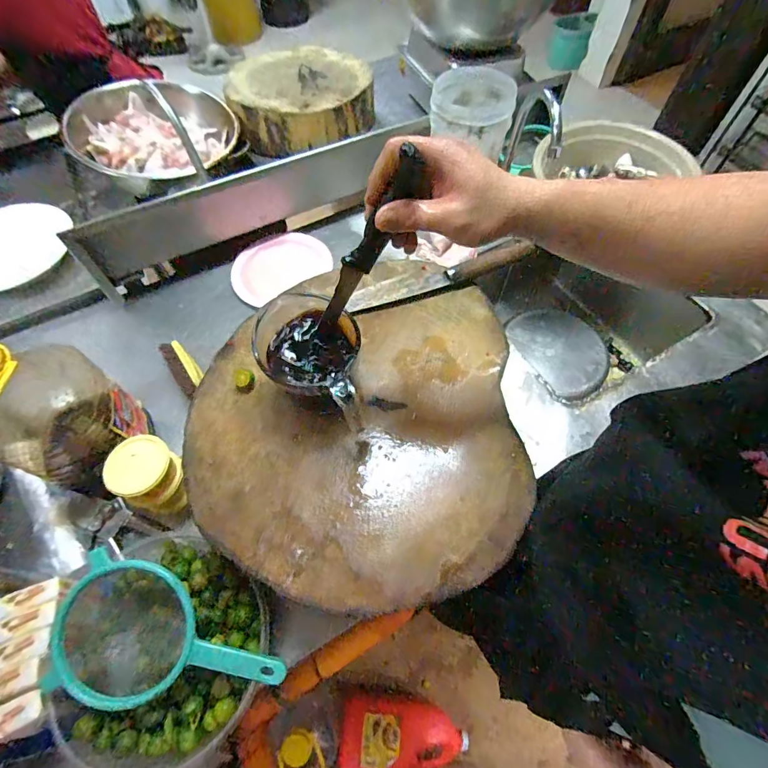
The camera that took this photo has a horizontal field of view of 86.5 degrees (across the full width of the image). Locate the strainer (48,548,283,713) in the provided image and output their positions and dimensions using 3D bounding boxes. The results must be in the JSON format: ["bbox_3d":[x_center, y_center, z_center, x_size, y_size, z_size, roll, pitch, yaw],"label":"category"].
[{"bbox_3d":[-0.235,0.286,0.469,0.254,0.073,0.139,11,81,1],"label":"strainer"}]

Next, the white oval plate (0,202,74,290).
[{"bbox_3d":[-0.796,-0.292,0.855,0.240,0.024,0.210,-18,69,-12],"label":"white oval plate"}]

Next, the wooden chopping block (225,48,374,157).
[{"bbox_3d":[-0.209,-0.751,1.063,0.355,0.100,0.298,-5,60,-3],"label":"wooden chopping block"}]

